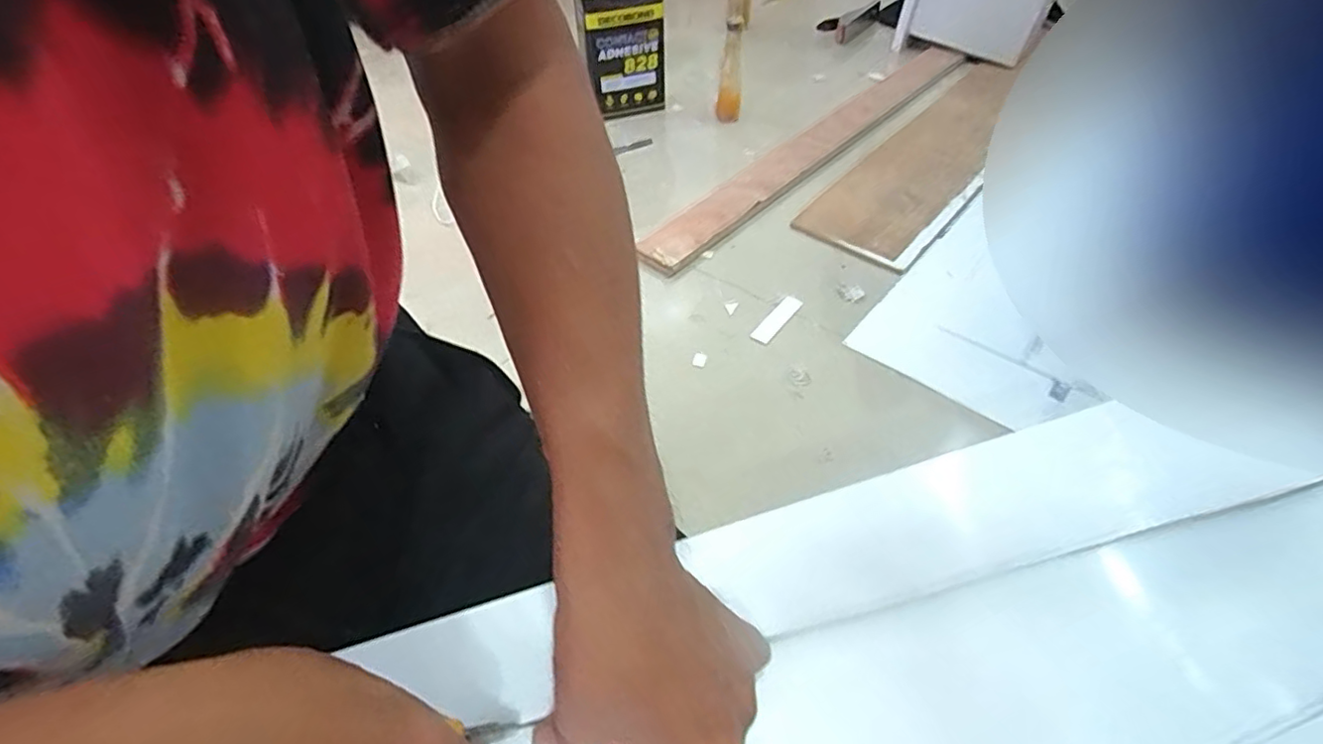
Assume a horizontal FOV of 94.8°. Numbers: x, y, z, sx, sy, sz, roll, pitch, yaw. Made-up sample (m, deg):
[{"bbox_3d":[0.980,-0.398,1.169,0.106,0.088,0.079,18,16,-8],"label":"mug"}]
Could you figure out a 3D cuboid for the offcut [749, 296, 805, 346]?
[{"bbox_3d":[0.166,-0.078,0.885,0.031,0.006,0.107,30,56,24],"label":"offcut"}]

